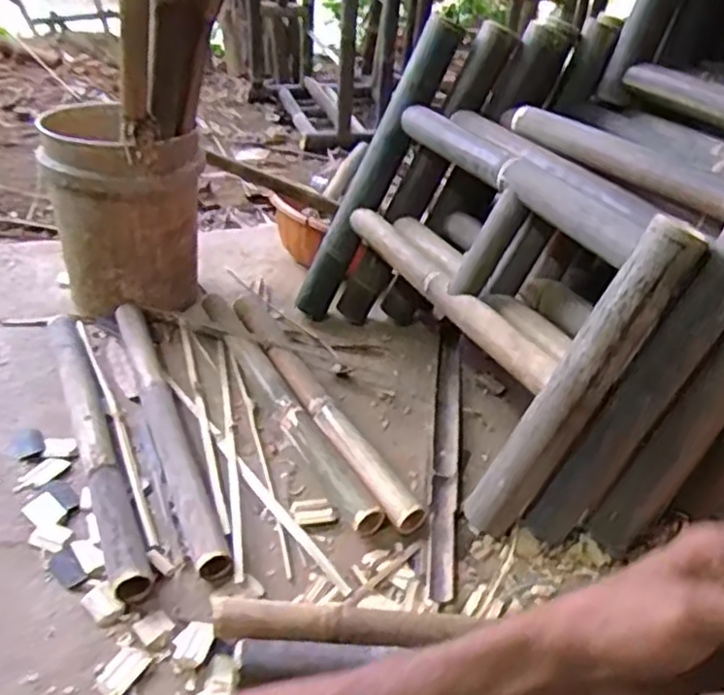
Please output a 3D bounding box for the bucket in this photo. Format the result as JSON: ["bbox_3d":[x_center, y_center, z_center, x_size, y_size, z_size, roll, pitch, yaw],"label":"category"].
[{"bbox_3d":[-0.473,-0.283,1.450,0.280,0.355,0.330,-8,37,-18],"label":"bucket"}]

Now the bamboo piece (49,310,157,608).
[{"bbox_3d":[-0.429,0.136,1.132,0.057,0.051,0.641,-13,39,-24],"label":"bamboo piece"}]

